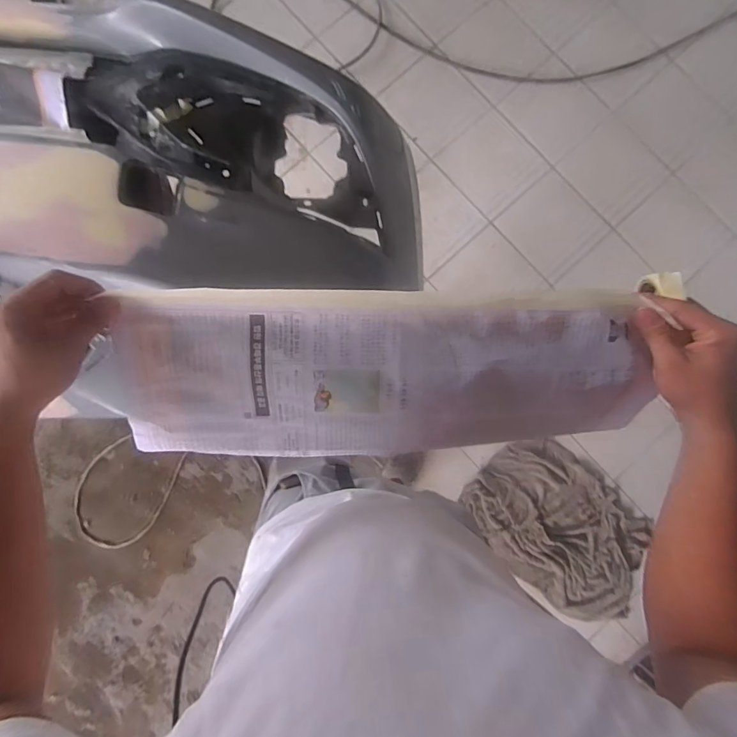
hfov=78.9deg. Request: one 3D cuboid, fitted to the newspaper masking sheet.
[{"bbox_3d":[0.018,0.014,0.453,0.498,0.026,0.176,0,111,-2],"label":"newspaper masking sheet"}]

